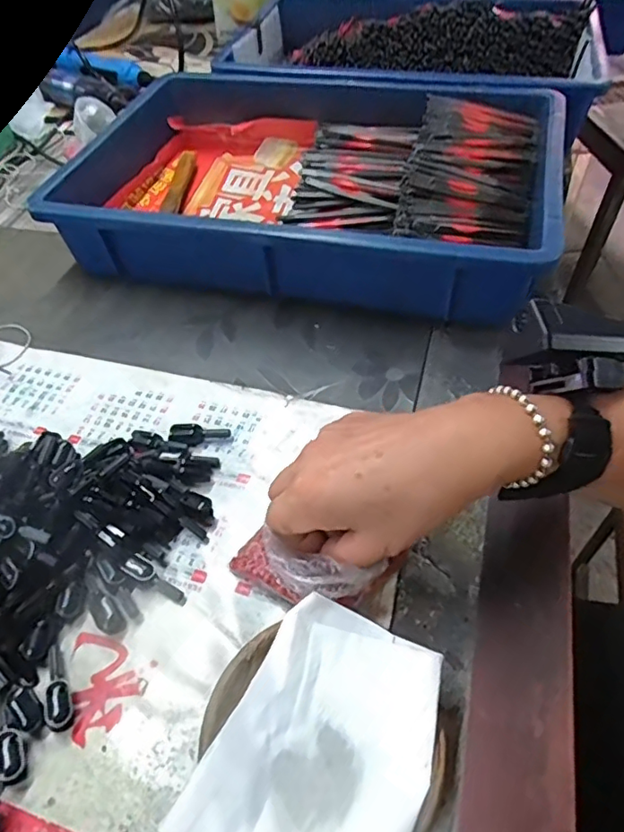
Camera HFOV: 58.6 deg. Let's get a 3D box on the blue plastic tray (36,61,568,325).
[{"bbox_3d":[0.003,-0.235,0.539,0.429,0.086,0.312,12,53,12],"label":"blue plastic tray"}]

